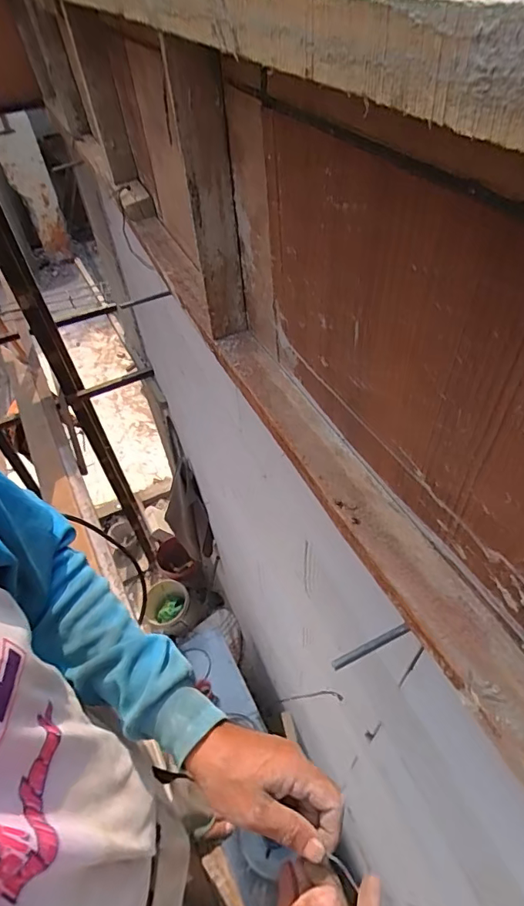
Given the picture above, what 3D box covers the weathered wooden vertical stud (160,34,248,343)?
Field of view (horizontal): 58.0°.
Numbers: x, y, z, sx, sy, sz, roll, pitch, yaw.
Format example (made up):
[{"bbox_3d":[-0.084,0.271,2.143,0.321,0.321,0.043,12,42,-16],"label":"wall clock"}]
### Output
[{"bbox_3d":[-0.057,-0.284,0.562,0.052,0.308,0.025,-12,48,-6],"label":"weathered wooden vertical stud"}]

